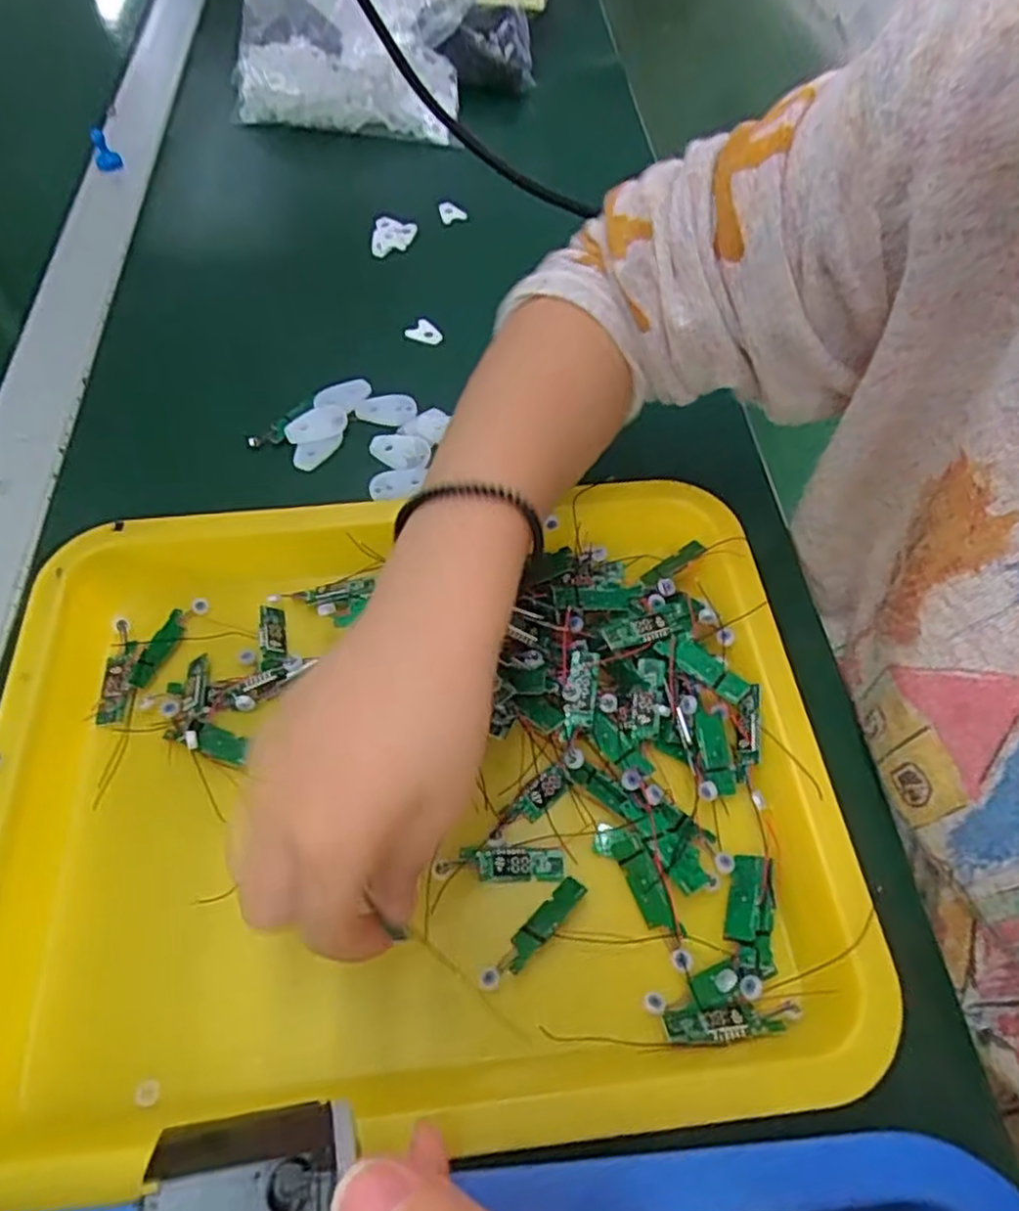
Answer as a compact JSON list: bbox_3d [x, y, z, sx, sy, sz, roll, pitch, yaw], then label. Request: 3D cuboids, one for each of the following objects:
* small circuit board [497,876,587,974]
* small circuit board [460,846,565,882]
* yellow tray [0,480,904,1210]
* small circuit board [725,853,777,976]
[{"bbox_3d":[0.013,0.124,0.282,0.010,0.007,0.043,39,65,21],"label":"small circuit board"},{"bbox_3d":[0.001,0.105,0.294,0.041,0.004,0.013,-2,58,-2],"label":"small circuit board"},{"bbox_3d":[-0.045,0.065,0.299,0.331,0.026,0.255,-4,58,-3],"label":"yellow tray"},{"bbox_3d":[0.094,0.118,0.280,0.016,0.005,0.042,7,58,3],"label":"small circuit board"}]

